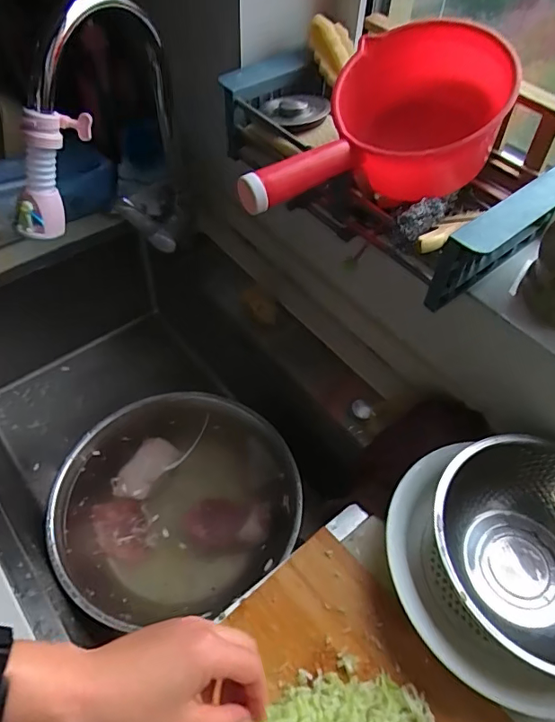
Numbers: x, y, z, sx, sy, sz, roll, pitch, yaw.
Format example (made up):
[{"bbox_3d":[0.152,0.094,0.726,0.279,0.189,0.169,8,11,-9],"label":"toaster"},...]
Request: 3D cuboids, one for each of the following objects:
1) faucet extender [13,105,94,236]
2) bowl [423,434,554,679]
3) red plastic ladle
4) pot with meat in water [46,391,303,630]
[{"bbox_3d":[-0.233,-0.187,0.520,0.044,0.129,0.058,34,28,21],"label":"faucet extender"},{"bbox_3d":[0.241,0.177,0.475,0.198,0.082,0.196,1,53,-2],"label":"bowl"},{"bbox_3d":[0.101,-0.210,0.468,0.167,0.116,0.233,25,56,16],"label":"red plastic ladle"},{"bbox_3d":[-0.128,0.189,0.690,0.298,0.105,0.269,-8,54,-8],"label":"pot with meat in water"}]

